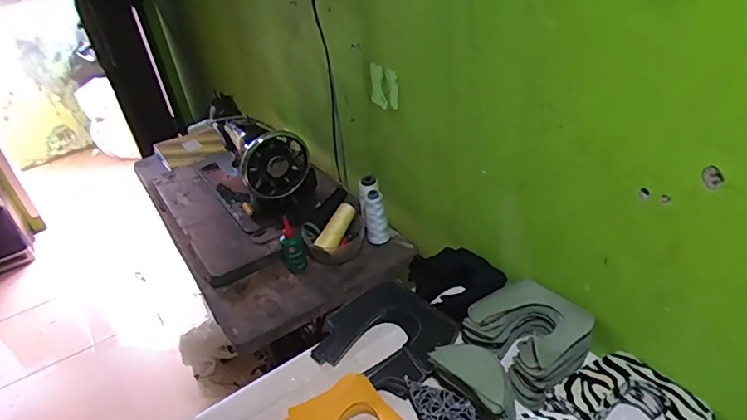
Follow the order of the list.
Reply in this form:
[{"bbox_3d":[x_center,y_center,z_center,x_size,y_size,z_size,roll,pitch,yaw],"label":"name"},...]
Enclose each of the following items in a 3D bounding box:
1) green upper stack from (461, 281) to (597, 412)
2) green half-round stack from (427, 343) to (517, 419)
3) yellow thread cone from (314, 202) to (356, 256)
[{"bbox_3d":[0.227,0.177,0.717,0.141,0.051,0.158,-25,38,-23],"label":"green upper stack"},{"bbox_3d":[0.135,0.222,0.650,0.058,0.059,0.125,-29,40,-27],"label":"green half-round stack"},{"bbox_3d":[-0.070,0.033,0.965,0.037,0.038,0.115,14,58,28],"label":"yellow thread cone"}]

